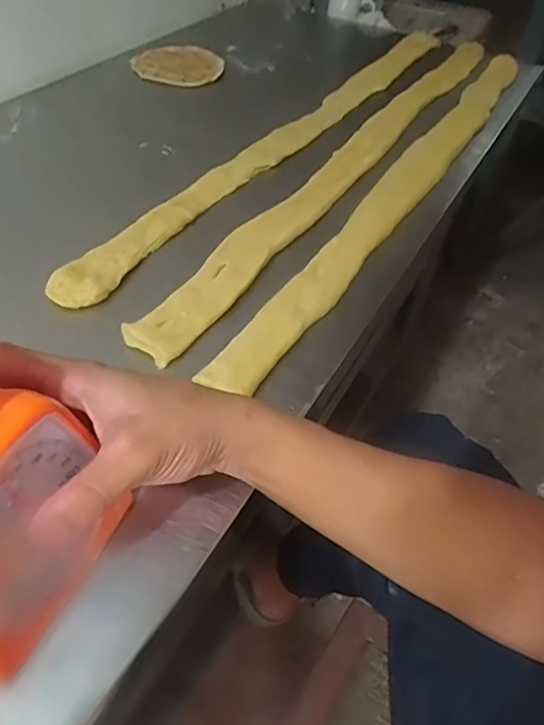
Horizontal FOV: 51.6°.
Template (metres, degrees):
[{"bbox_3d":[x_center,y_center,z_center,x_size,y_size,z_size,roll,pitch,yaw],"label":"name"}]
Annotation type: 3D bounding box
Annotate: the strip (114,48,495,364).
[{"bbox_3d":[0.111,-0.267,0.697,0.055,0.021,0.817,26,50,18],"label":"strip"}]

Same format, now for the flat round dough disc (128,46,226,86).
[{"bbox_3d":[-0.141,-0.449,0.852,0.130,0.013,0.127,2,47,-3],"label":"flat round dough disc"}]

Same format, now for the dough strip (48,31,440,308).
[{"bbox_3d":[0.041,-0.313,0.739,0.051,0.017,0.839,27,51,19],"label":"dough strip"}]

